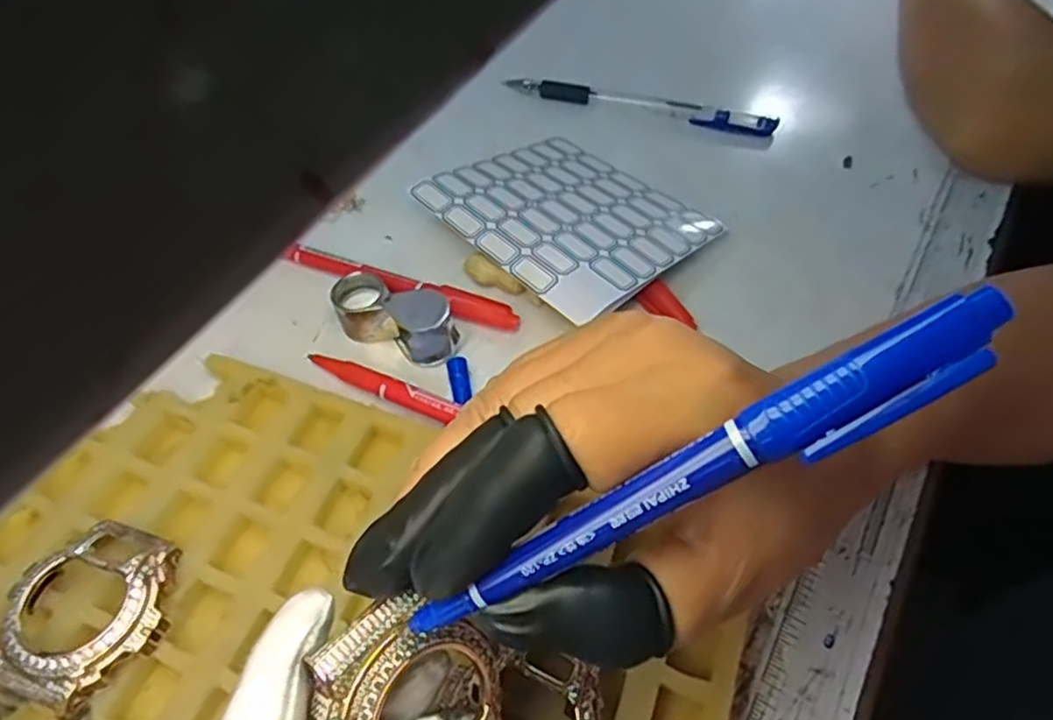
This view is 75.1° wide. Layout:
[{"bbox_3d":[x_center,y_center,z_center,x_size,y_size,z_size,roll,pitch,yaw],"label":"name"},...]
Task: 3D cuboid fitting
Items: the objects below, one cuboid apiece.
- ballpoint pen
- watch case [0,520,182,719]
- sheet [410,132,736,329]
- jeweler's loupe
[{"bbox_3d":[0.068,-0.154,0.408,0.160,0.010,0.011,12,55,8],"label":"ballpoint pen"},{"bbox_3d":[-0.139,0.080,0.219,0.050,0.018,0.054,19,56,13],"label":"watch case"},{"bbox_3d":[0.020,-0.074,0.341,0.122,0.008,0.104,38,53,26],"label":"sheet"},{"bbox_3d":[-0.055,-0.020,0.303,0.058,0.029,0.029,20,57,14],"label":"jeweler's loupe"}]

